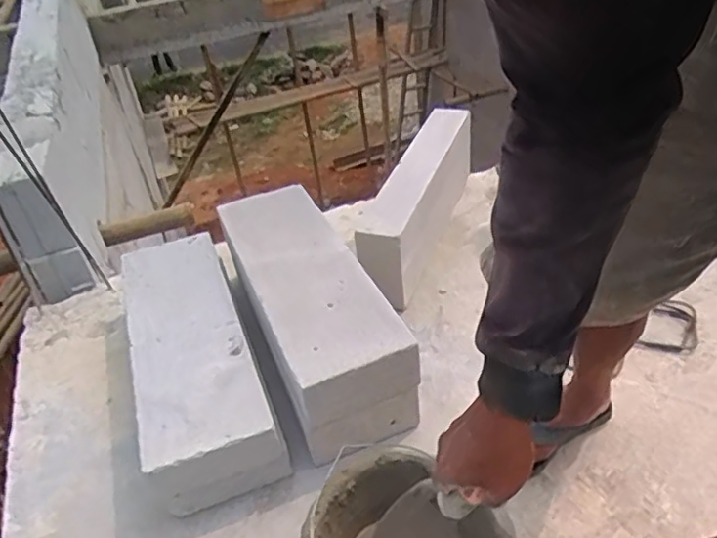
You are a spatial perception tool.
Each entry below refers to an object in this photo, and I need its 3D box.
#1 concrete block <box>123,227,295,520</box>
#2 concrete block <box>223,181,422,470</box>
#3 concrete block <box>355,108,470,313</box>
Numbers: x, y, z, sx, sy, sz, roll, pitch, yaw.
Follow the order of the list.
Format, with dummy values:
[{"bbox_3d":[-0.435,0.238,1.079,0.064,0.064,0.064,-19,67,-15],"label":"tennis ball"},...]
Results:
[{"bbox_3d":[-0.308,0.149,1.119,0.202,0.169,0.591,-19,38,-13],"label":"concrete block"},{"bbox_3d":[-0.084,0.085,1.138,0.199,0.211,0.514,-19,38,-14],"label":"concrete block"},{"bbox_3d":[0.143,-0.167,1.424,0.121,0.221,0.593,10,41,20],"label":"concrete block"}]

